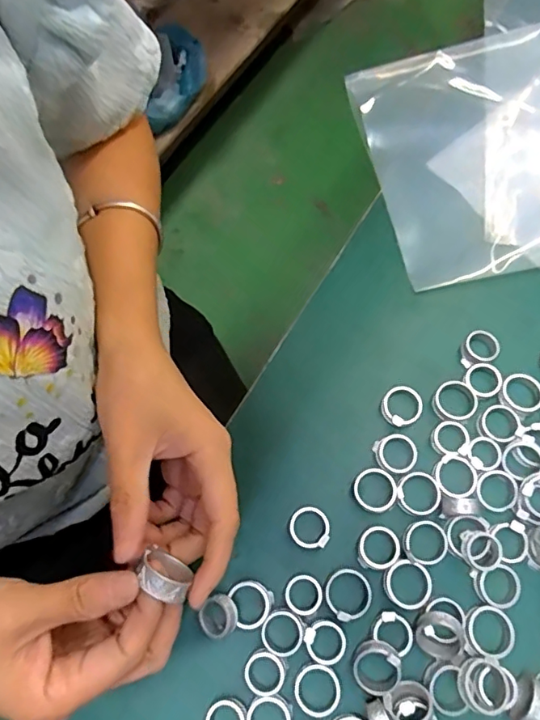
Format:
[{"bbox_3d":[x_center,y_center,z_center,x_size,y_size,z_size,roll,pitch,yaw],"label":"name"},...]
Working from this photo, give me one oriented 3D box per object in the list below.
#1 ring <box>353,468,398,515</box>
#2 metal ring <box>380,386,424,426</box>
[{"bbox_3d":[0.067,0.083,0.333,0.028,0.004,0.028,-1,71,2],"label":"ring"},{"bbox_3d":[0.089,0.031,0.352,0.026,0.004,0.028,-1,71,2],"label":"metal ring"}]

